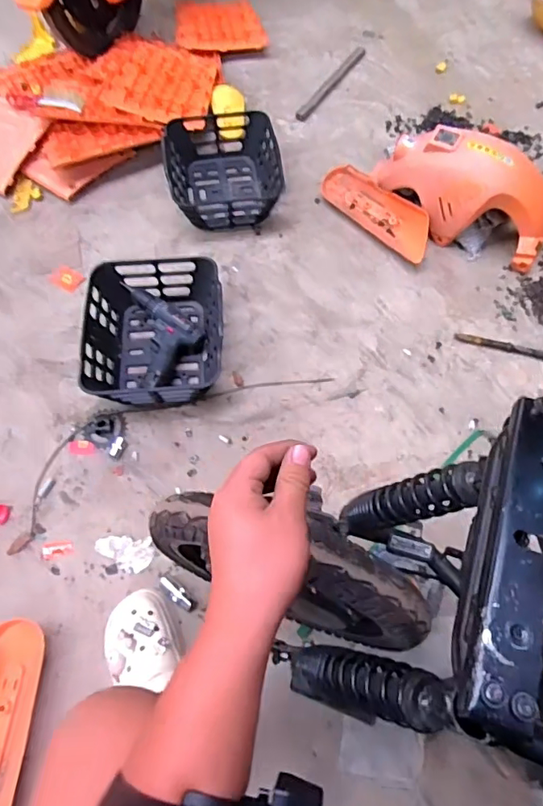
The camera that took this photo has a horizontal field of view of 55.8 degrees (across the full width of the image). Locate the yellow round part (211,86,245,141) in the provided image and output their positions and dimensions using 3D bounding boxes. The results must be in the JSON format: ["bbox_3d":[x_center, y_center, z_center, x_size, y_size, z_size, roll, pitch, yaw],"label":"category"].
[{"bbox_3d":[-0.116,-0.796,1.400,0.083,0.072,0.144,0,64,-1],"label":"yellow round part"}]

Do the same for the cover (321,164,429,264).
[{"bbox_3d":[0.258,-0.465,1.242,0.102,0.061,0.345,-35,67,-18],"label":"cover"}]

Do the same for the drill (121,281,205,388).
[{"bbox_3d":[-0.218,-0.142,1.060,0.145,0.061,0.249,-19,63,-11],"label":"drill"}]

